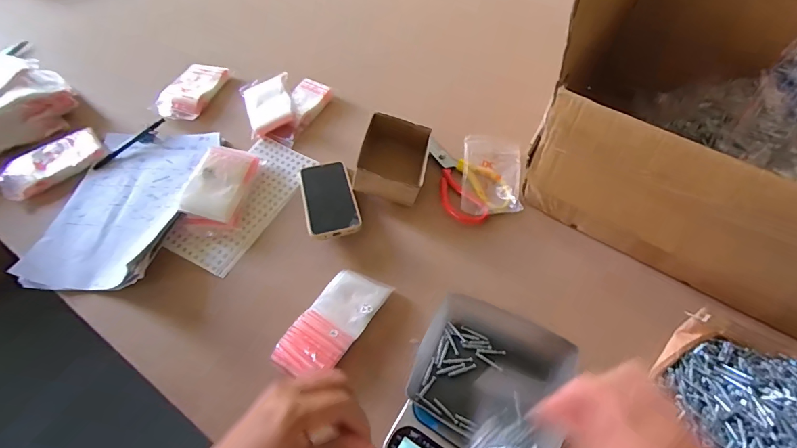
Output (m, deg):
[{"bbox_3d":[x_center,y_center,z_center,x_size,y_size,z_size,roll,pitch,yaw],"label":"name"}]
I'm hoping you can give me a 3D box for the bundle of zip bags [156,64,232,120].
[{"bbox_3d":[-0.391,-0.267,0.791,0.079,0.021,0.165,16,59,11],"label":"bundle of zip bags"}]

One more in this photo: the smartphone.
[{"bbox_3d":[-0.109,-0.045,0.639,0.076,0.019,0.162,-15,48,-7],"label":"smartphone"}]

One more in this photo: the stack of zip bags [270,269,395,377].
[{"bbox_3d":[-0.084,0.125,0.530,0.076,0.023,0.156,31,63,18],"label":"stack of zip bags"}]

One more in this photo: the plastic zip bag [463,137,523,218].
[{"bbox_3d":[0.152,-0.081,0.668,0.093,0.024,0.162,6,58,4],"label":"plastic zip bag"}]

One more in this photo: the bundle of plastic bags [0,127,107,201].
[{"bbox_3d":[-0.587,-0.106,0.691,0.155,0.033,0.089,-35,64,-20],"label":"bundle of plastic bags"}]

